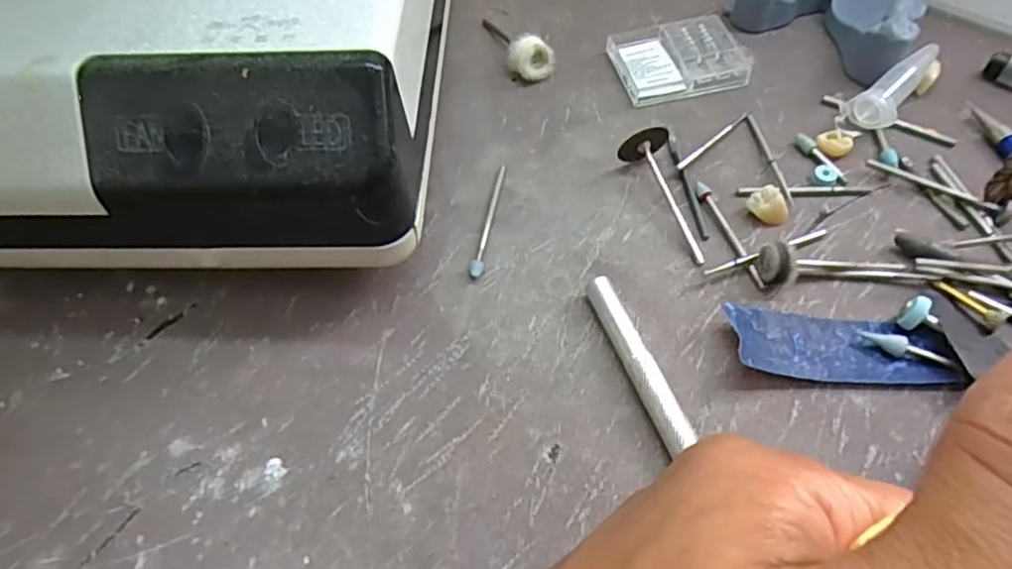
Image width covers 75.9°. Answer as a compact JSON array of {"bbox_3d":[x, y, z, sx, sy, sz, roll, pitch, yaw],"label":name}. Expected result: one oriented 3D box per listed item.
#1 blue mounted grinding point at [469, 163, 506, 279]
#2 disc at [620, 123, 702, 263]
[{"bbox_3d":[-0.005,-0.022,0.207,0.004,0.004,0.047,7,58,8],"label":"blue mounted grinding point"},{"bbox_3d":[0.048,-0.028,0.202,0.015,0.015,0.044,-9,57,-3],"label":"disc"}]

